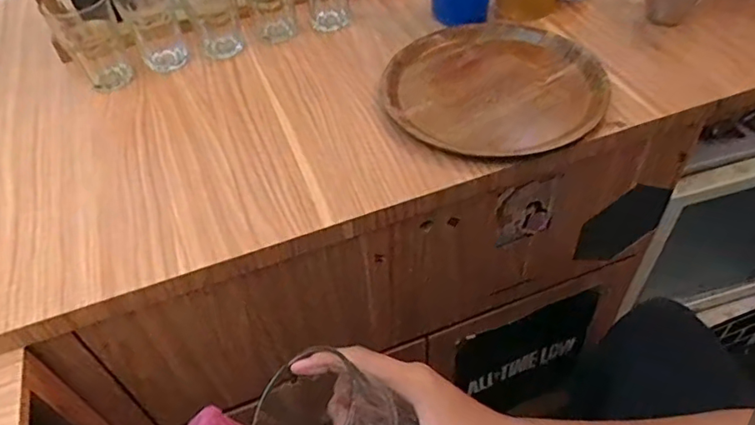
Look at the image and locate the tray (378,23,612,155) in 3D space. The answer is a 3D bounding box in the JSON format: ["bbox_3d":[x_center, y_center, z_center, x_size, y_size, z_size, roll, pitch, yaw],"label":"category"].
[{"bbox_3d":[0.163,-0.172,0.770,0.268,0.033,0.280,-2,48,3],"label":"tray"}]

